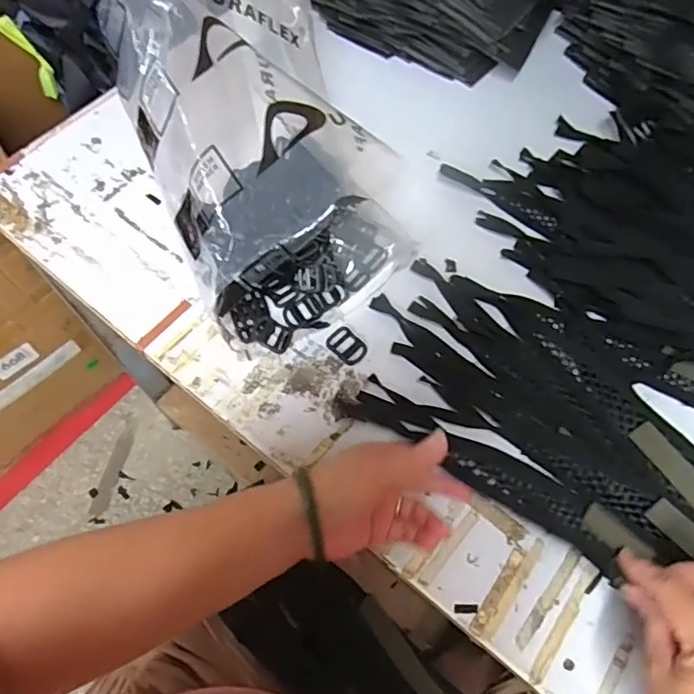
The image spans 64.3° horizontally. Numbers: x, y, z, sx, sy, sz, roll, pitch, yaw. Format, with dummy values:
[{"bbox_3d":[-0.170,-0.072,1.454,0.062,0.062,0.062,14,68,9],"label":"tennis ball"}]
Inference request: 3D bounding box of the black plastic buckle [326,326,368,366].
[{"bbox_3d":[0.000,-0.001,0.514,0.039,0.004,0.027,41,70,15],"label":"black plastic buckle"}]

